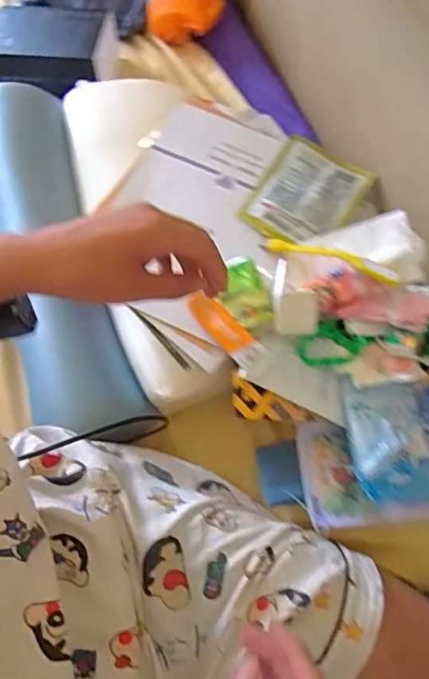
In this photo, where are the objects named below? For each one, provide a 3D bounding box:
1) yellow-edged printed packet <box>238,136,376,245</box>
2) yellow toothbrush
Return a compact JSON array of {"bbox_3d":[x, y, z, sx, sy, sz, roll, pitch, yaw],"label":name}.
[{"bbox_3d":[0.110,-0.174,0.636,0.112,0.019,0.151,33,74,14],"label":"yellow-edged printed packet"},{"bbox_3d":[0.126,-0.090,0.581,0.154,0.009,0.023,19,70,25],"label":"yellow toothbrush"}]

